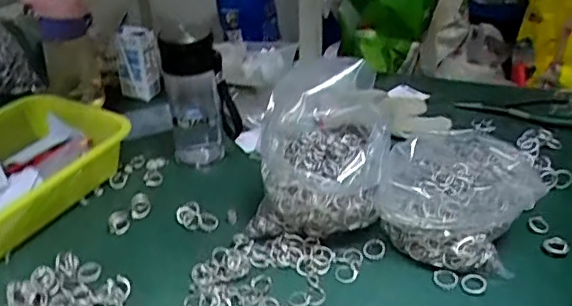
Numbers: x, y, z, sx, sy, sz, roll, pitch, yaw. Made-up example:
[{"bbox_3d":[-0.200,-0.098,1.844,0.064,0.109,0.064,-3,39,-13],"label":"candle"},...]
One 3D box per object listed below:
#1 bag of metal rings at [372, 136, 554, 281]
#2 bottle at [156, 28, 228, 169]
[{"bbox_3d":[0.200,0.034,0.656,0.154,0.096,0.223,13,34,20],"label":"bag of metal rings"},{"bbox_3d":[-0.121,-0.075,0.750,0.069,0.177,0.057,-6,32,-10],"label":"bottle"}]

